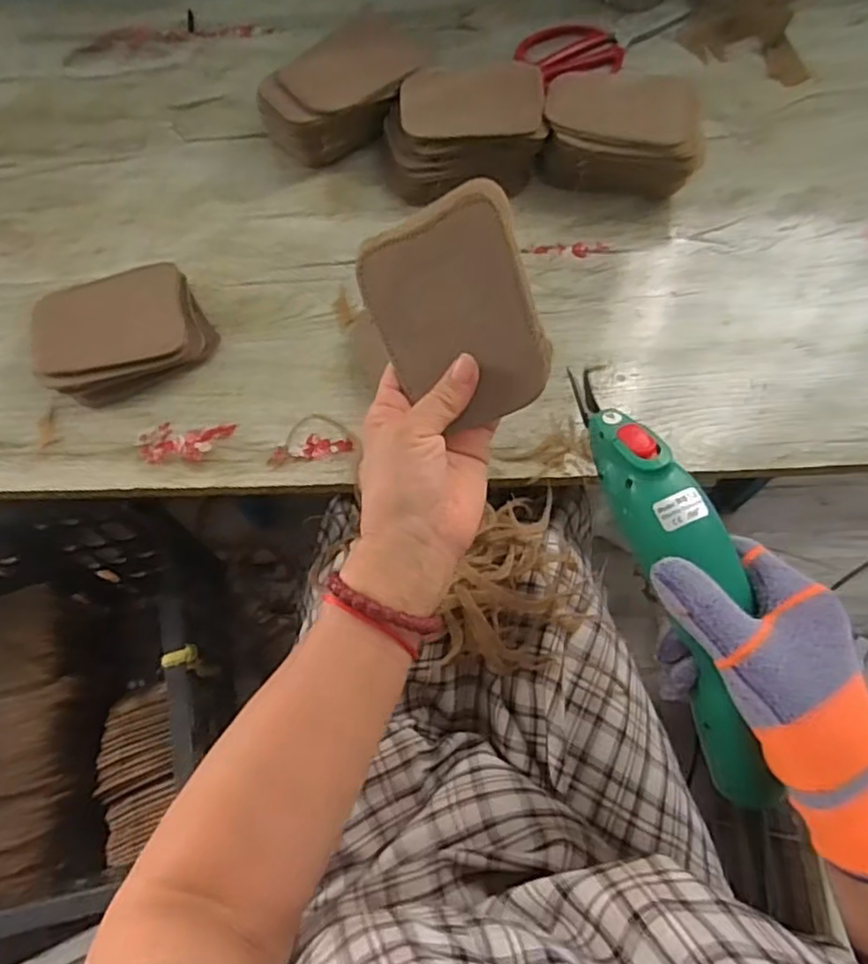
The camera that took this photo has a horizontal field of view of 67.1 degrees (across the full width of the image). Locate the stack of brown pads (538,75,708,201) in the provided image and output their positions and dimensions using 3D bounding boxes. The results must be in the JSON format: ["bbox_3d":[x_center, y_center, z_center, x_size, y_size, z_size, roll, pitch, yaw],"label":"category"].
[{"bbox_3d":[0.164,-0.306,0.581,0.132,0.058,0.108,10,66,6],"label":"stack of brown pads"}]

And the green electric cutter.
[{"bbox_3d":[0.124,0.041,0.334,0.047,0.048,0.224,-16,79,-6],"label":"green electric cutter"}]

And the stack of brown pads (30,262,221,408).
[{"bbox_3d":[-0.241,-0.112,0.512,0.129,0.048,0.083,-24,67,-9],"label":"stack of brown pads"}]

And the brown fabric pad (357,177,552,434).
[{"bbox_3d":[0.012,-0.094,0.361,0.088,0.008,0.121,-22,90,21],"label":"brown fabric pad"}]

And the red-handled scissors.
[{"bbox_3d":[0.182,-0.452,0.669,0.198,0.008,0.077,-19,66,-7],"label":"red-handled scissors"}]

